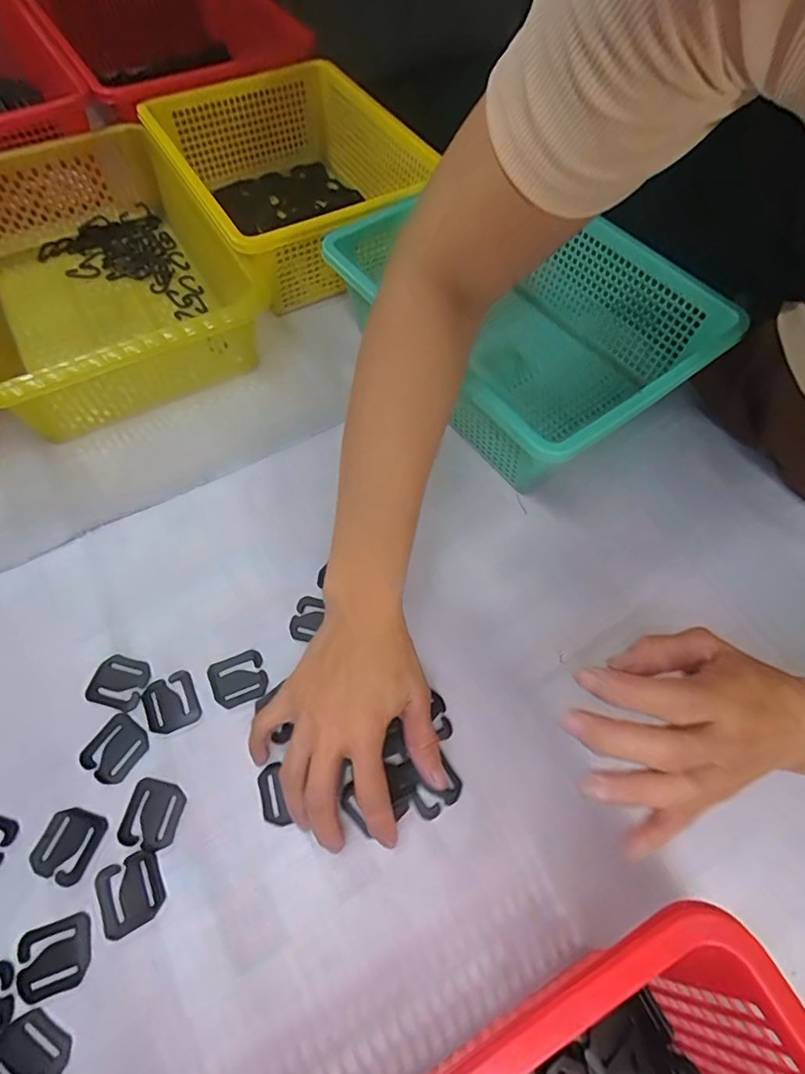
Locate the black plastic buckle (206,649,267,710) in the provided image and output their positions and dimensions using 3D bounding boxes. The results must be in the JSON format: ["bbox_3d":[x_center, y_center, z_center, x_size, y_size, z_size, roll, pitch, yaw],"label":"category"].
[{"bbox_3d":[-0.120,0.103,0.377,0.039,0.004,0.037,-25,65,-15],"label":"black plastic buckle"}]

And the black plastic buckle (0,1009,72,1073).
[{"bbox_3d":[-0.202,0.280,0.276,0.038,0.004,0.037,27,64,12],"label":"black plastic buckle"}]

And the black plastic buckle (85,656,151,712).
[{"bbox_3d":[-0.205,0.103,0.372,0.039,0.004,0.036,15,62,5],"label":"black plastic buckle"}]

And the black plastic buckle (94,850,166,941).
[{"bbox_3d":[-0.165,0.216,0.314,0.036,0.004,0.038,-24,65,-15],"label":"black plastic buckle"}]

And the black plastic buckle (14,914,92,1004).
[{"bbox_3d":[-0.201,0.242,0.298,0.040,0.004,0.035,-15,63,-11],"label":"black plastic buckle"}]

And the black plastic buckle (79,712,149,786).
[{"bbox_3d":[-0.195,0.144,0.352,0.037,0.004,0.038,32,65,14],"label":"black plastic buckle"}]

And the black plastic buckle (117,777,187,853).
[{"bbox_3d":[-0.162,0.179,0.335,0.036,0.004,0.039,13,61,4],"label":"black plastic buckle"}]

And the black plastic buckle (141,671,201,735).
[{"bbox_3d":[-0.165,0.118,0.368,0.035,0.004,0.039,-24,65,-15],"label":"black plastic buckle"}]

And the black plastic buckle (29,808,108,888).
[{"bbox_3d":[-0.211,0.193,0.325,0.037,0.004,0.038,16,62,6],"label":"black plastic buckle"}]

